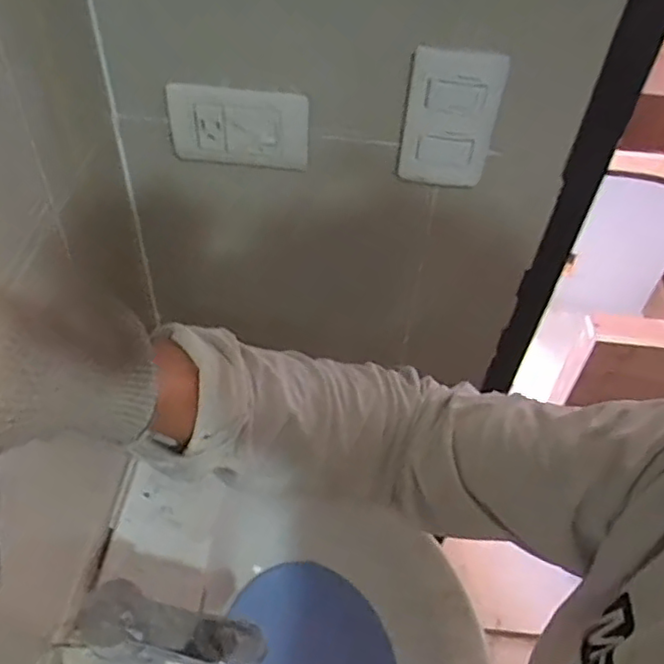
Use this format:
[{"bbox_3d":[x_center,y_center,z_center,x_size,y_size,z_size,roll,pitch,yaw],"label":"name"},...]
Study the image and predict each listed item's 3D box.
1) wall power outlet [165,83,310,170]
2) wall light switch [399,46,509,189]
[{"bbox_3d":[-0.078,-0.168,0.549,0.117,0.075,0.012,9,50,3],"label":"wall power outlet"},{"bbox_3d":[0.090,-0.164,0.515,0.069,0.126,0.011,12,57,7],"label":"wall light switch"}]

